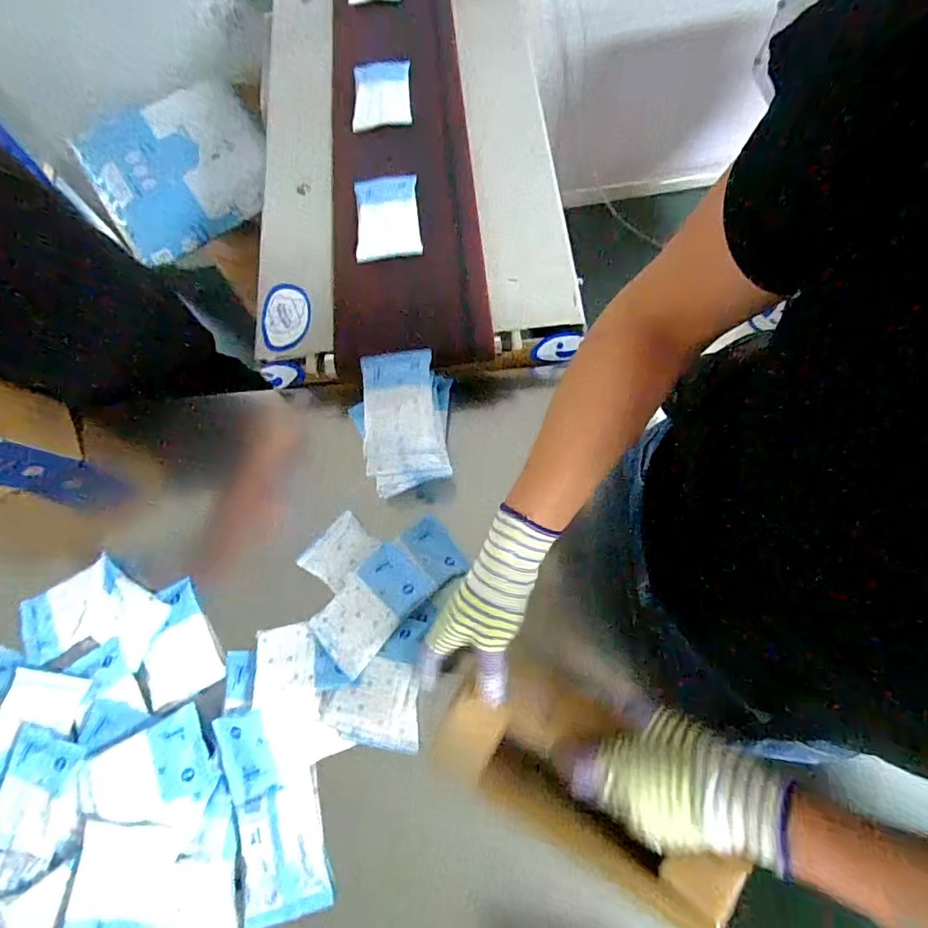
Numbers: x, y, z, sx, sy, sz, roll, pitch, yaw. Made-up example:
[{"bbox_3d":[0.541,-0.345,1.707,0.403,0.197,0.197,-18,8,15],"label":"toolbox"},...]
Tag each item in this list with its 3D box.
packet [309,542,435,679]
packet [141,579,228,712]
[{"bbox_3d":[-0.105,0.158,0.558,0.081,0.026,0.131,41,76,15],"label":"packet"},{"bbox_3d":[-0.344,0.213,0.587,0.086,0.010,0.126,-32,72,-9],"label":"packet"}]

